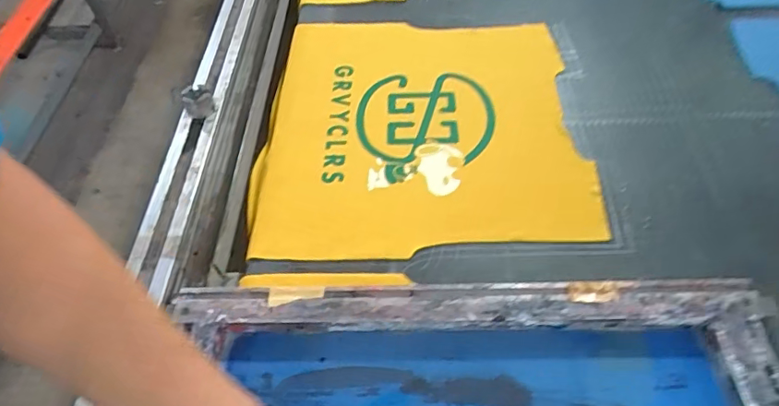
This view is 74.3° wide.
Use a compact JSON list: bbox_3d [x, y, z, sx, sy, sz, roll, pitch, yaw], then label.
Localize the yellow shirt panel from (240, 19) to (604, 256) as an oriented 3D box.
[{"bbox_3d":[0.040,-0.122,0.708,0.415,0.010,0.444,1,53,3],"label":"yellow shirt panel"}]

